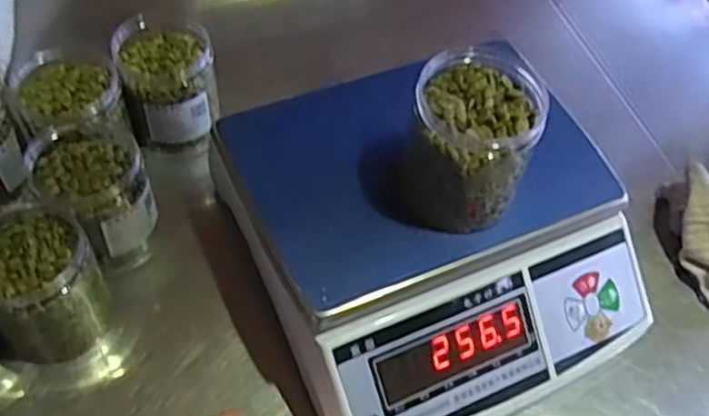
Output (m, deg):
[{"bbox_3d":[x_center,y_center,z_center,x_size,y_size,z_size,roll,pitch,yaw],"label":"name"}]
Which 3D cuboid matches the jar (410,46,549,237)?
[{"bbox_3d":[0.080,-0.045,0.471,0.082,0.099,0.090,1,55,-2],"label":"jar"}]

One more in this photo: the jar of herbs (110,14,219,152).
[{"bbox_3d":[-0.171,-0.117,0.637,0.084,0.120,0.094,-11,57,-10],"label":"jar of herbs"}]

